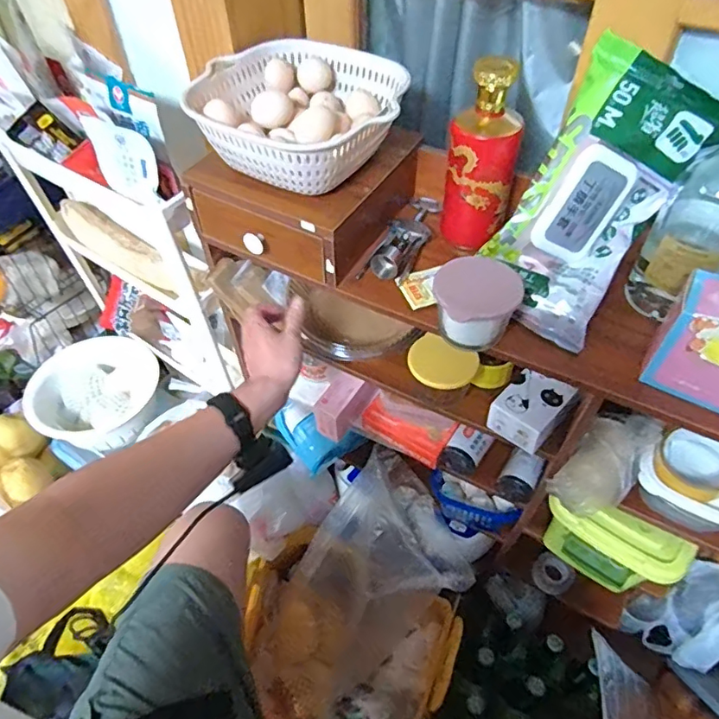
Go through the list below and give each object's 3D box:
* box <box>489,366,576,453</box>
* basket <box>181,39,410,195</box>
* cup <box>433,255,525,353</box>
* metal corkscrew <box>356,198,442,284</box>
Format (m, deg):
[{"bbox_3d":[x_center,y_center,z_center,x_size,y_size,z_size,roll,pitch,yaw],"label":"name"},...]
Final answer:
[{"bbox_3d":[0.226,0.063,0.685,0.097,0.045,0.079,-37,59,-26],"label":"box"},{"bbox_3d":[-0.070,-0.299,0.638,0.236,0.073,0.225,0,50,1],"label":"basket"},{"bbox_3d":[0.126,-0.058,0.577,0.087,0.072,0.077,5,50,5],"label":"cup"},{"bbox_3d":[0.066,-0.171,0.706,0.056,0.030,0.195,19,53,16],"label":"metal corkscrew"}]

